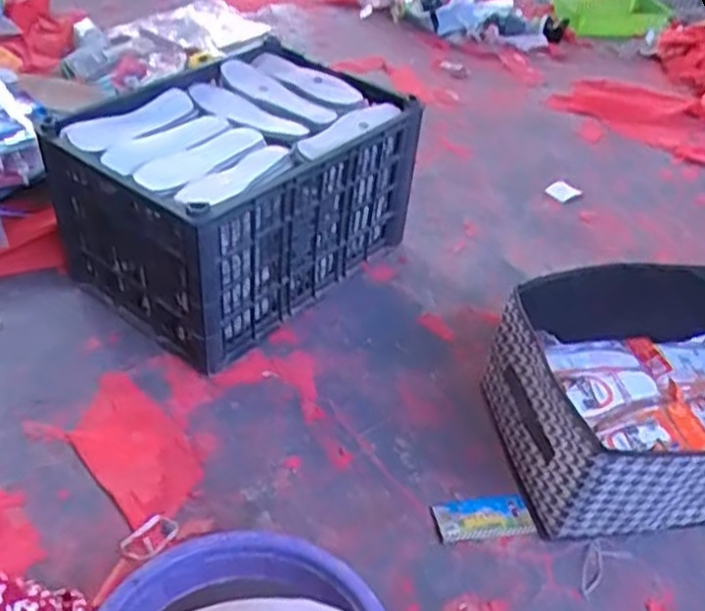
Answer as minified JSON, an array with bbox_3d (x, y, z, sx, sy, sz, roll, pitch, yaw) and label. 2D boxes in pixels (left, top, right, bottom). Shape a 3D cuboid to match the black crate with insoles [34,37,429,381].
[{"bbox_3d":[-0.166,-0.183,1.209,0.321,0.312,0.486,32,47,26],"label":"black crate with insoles"}]

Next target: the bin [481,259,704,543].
[{"bbox_3d":[0.431,0.118,1.025,0.443,0.187,0.338,-5,42,-13],"label":"bin"}]

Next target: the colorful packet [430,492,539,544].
[{"bbox_3d":[0.166,0.269,0.949,0.121,0.009,0.055,-4,42,-13],"label":"colorful packet"}]

